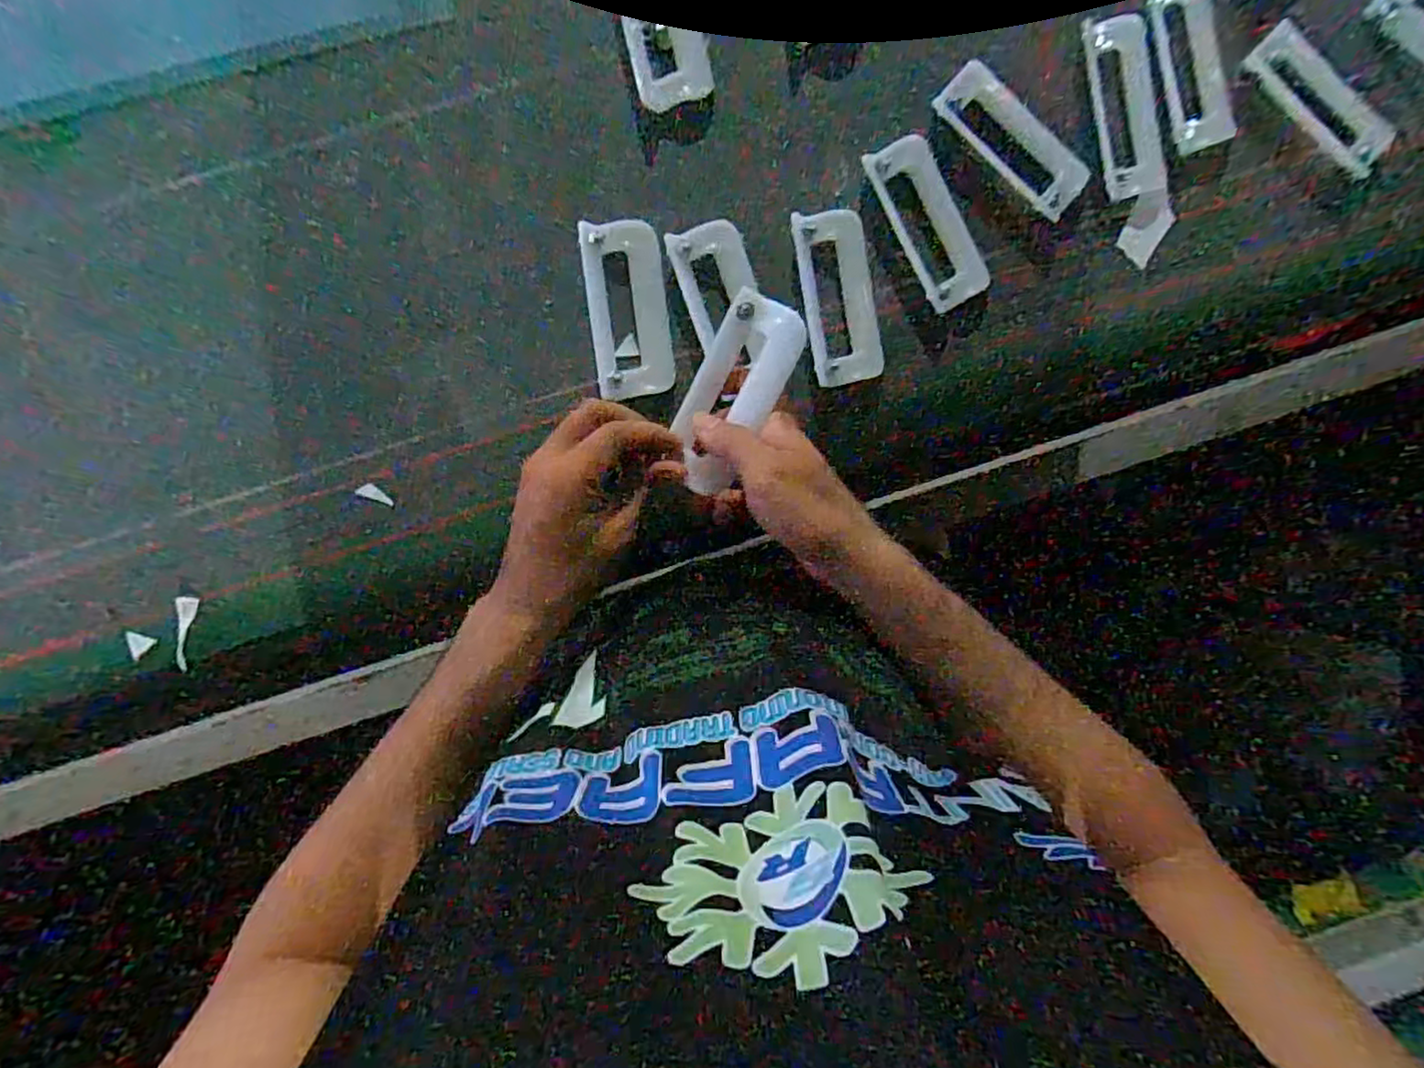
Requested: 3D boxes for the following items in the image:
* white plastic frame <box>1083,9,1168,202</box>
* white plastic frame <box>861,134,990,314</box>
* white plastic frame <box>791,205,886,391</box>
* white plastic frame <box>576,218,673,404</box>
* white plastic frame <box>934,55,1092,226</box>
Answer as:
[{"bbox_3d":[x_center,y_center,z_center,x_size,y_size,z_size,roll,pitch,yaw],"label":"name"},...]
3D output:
[{"bbox_3d":[0.295,-0.305,0.482,0.045,0.008,0.120,-13,98,0],"label":"white plastic frame"},{"bbox_3d":[0.158,-0.225,0.489,0.048,0.008,0.121,-28,97,2],"label":"white plastic frame"},{"bbox_3d":[0.093,-0.172,0.491,0.052,0.011,0.122,-10,98,0],"label":"white plastic frame"},{"bbox_3d":[-0.061,-0.162,0.489,0.056,0.009,0.121,-9,97,-18],"label":"white plastic frame"},{"bbox_3d":[0.217,-0.283,0.485,0.120,0.012,0.045,42,94,-6],"label":"white plastic frame"}]

